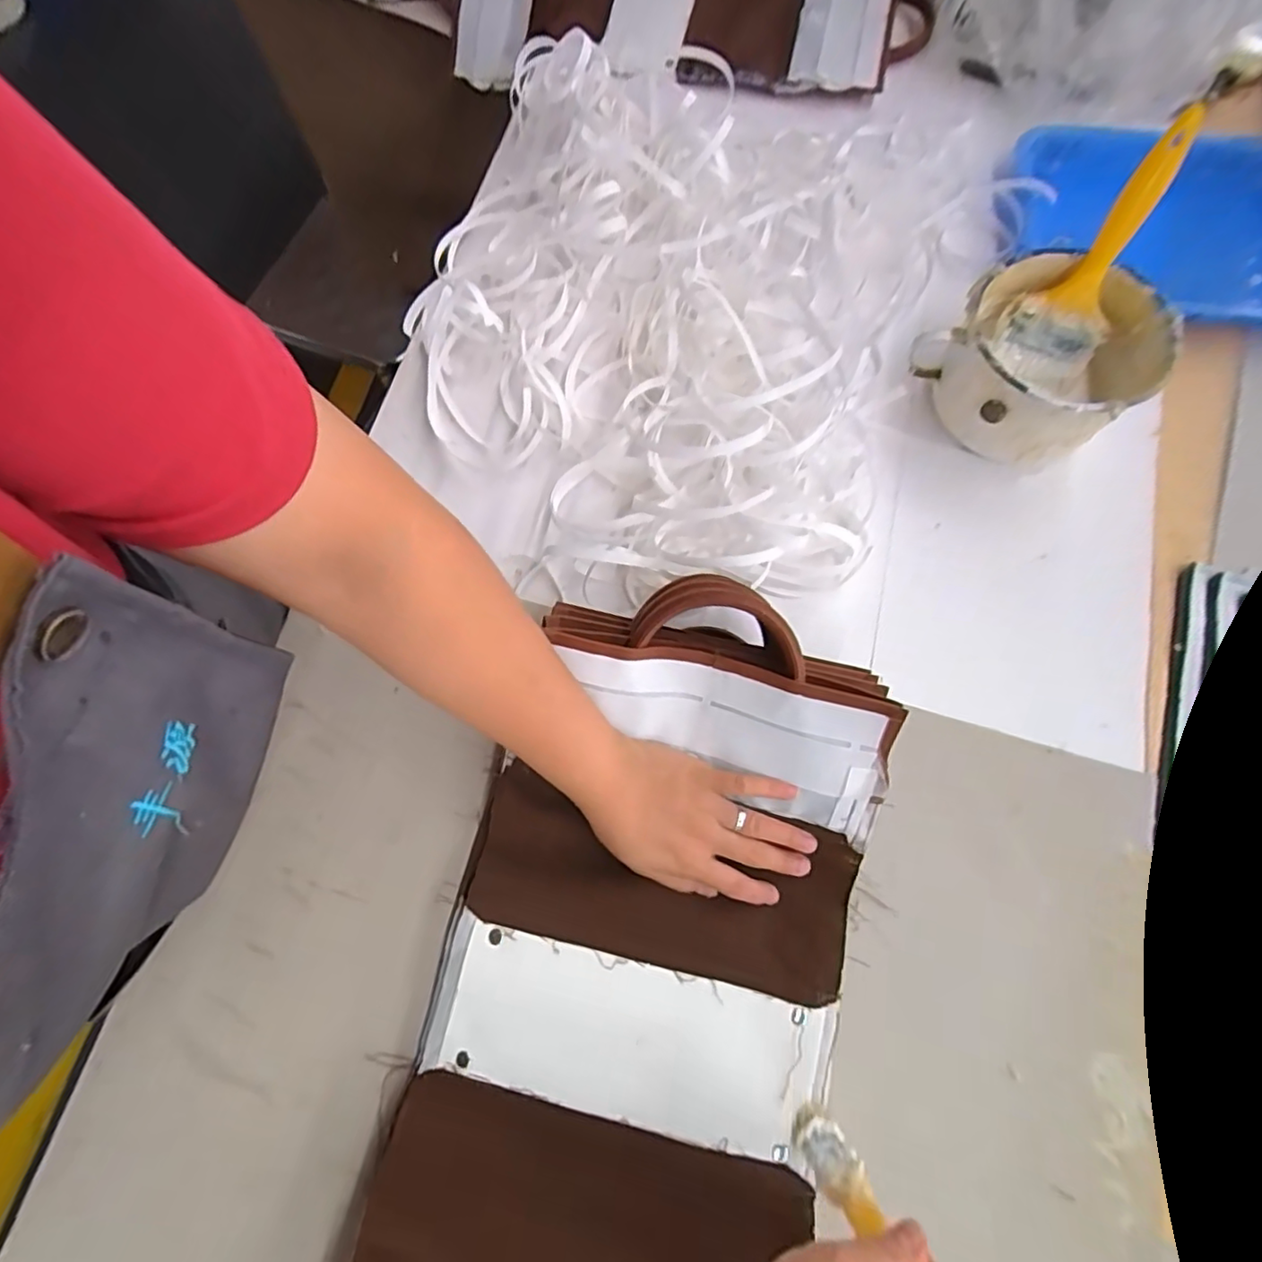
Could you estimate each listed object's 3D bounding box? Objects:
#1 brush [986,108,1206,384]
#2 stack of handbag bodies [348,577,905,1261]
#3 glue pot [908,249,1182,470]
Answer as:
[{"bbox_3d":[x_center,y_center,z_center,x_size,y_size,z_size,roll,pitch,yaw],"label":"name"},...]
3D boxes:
[{"bbox_3d":[0.336,-0.265,0.431,0.069,0.162,0.028,26,49,8],"label":"brush"},{"bbox_3d":[-0.003,0.239,0.336,0.244,0.097,0.525,12,74,4],"label":"stack of handbag bodies"},{"bbox_3d":[0.314,-0.207,0.459,0.125,0.081,0.134,0,73,1],"label":"glue pot"}]

